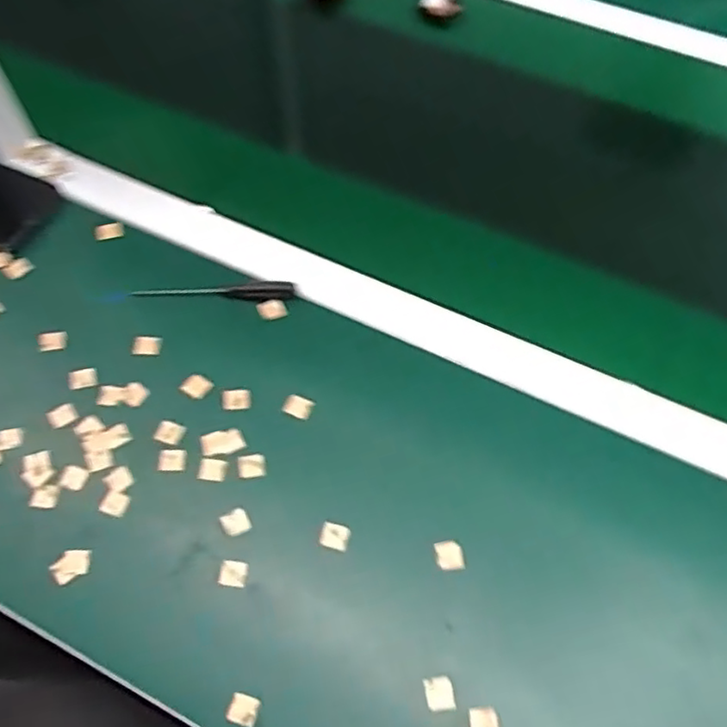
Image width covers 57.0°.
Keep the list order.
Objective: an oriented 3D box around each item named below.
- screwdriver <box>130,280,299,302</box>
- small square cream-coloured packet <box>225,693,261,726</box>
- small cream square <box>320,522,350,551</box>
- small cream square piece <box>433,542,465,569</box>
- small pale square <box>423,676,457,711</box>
[{"bbox_3d":[-0.121,-0.061,0.546,0.131,0.011,0.015,3,62,3],"label":"screwdriver"},{"bbox_3d":[-0.074,0.210,0.405,0.018,0.006,0.016,14,63,8],"label":"small square cream-coloured packet"},{"bbox_3d":[-0.020,0.118,0.456,0.019,0.004,0.017,12,63,7],"label":"small cream square"},{"bbox_3d":[0.058,0.129,0.448,0.018,0.005,0.018,-5,62,-2],"label":"small cream square piece"},{"bbox_3d":[0.047,0.202,0.410,0.017,0.005,0.019,-7,62,-3],"label":"small pale square"}]

